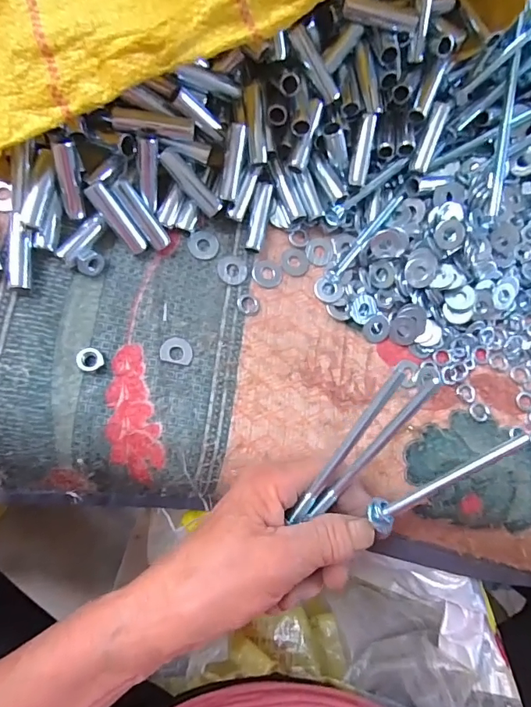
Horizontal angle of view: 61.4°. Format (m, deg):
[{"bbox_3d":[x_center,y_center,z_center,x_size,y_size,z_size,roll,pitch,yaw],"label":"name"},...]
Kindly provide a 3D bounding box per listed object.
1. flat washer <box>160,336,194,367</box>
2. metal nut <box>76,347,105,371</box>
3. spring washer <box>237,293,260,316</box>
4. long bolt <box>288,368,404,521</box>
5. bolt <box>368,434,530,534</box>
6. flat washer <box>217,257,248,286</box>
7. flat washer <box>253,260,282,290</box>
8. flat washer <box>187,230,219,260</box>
[{"bbox_3d":[-0.051,-0.002,0.259,0.019,0.004,0.015,13,80,-10],"label":"flat washer"},{"bbox_3d":[-0.096,0.004,0.245,0.013,0.007,0.013,2,83,-12],"label":"metal nut"},{"bbox_3d":[-0.010,-0.030,0.277,0.013,0.005,0.014,2,83,-12],"label":"spring washer"},{"bbox_3d":[0.042,0.047,0.226,0.007,0.004,0.093,32,100,-7],"label":"long bolt"},{"bbox_3d":[0.090,0.064,0.224,0.085,0.012,0.013,-35,95,16],"label":"bolt"},{"bbox_3d":[-0.020,-0.052,0.278,0.018,0.004,0.018,-8,81,-15],"label":"flat washer"},{"bbox_3d":[0.002,-0.050,0.283,0.019,0.004,0.018,0,89,-9],"label":"flat washer"},{"bbox_3d":[-0.038,-0.067,0.277,0.018,0.004,0.018,-7,84,-13],"label":"flat washer"}]

